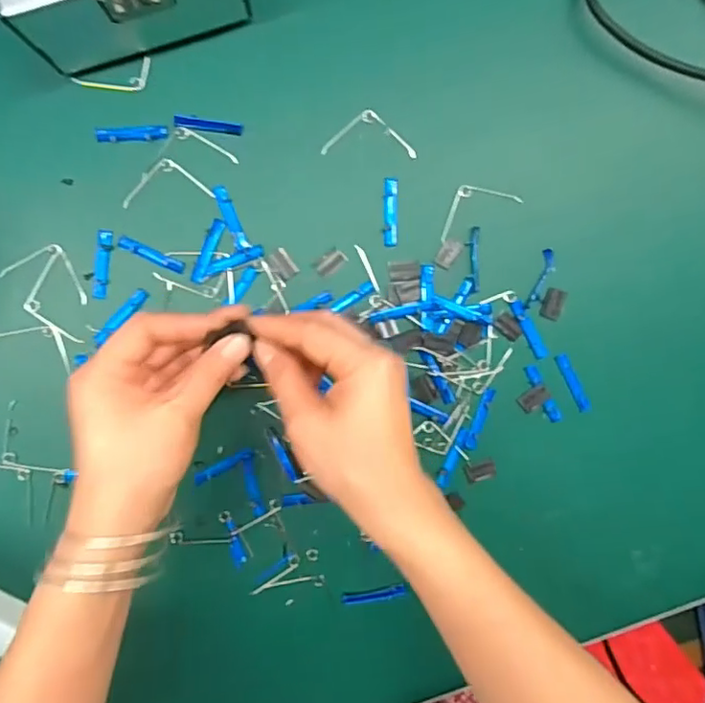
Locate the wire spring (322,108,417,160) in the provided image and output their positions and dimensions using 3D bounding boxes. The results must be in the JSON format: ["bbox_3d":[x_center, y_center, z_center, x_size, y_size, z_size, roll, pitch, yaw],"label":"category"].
[{"bbox_3d":[0.012,-0.144,0.386,0.062,0.009,0.029,3,96,-4],"label":"wire spring"}]

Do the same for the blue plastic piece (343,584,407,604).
[{"bbox_3d":[0.015,0.170,0.407,0.043,0.004,0.008,-9,97,-3],"label":"blue plastic piece"}]

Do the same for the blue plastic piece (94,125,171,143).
[{"bbox_3d":[-0.140,-0.139,0.372,0.044,0.004,0.009,-5,94,-4],"label":"blue plastic piece"}]

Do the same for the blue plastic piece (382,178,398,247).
[{"bbox_3d":[0.026,-0.093,0.391,0.010,0.004,0.045,1,94,-4],"label":"blue plastic piece"}]

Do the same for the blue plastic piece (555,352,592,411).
[{"bbox_3d":[0.154,0.022,0.407,0.008,0.006,0.043,-27,96,-2],"label":"blue plastic piece"}]

